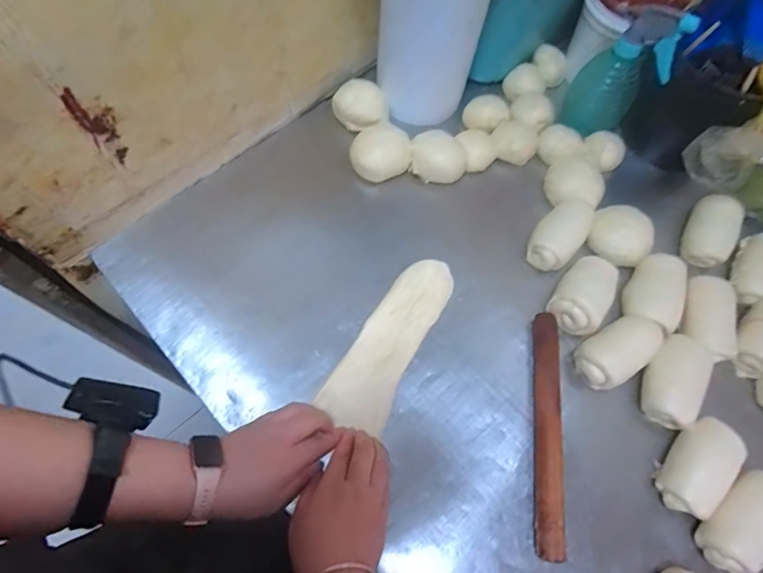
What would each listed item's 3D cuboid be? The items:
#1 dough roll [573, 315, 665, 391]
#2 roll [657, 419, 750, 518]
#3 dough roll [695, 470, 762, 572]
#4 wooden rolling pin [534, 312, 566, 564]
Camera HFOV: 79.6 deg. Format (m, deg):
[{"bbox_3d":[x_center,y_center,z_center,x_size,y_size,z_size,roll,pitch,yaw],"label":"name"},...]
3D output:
[{"bbox_3d":[0.263,0.072,0.510,0.098,0.035,0.055,-30,72,-13],"label":"dough roll"},{"bbox_3d":[0.326,0.186,0.472,0.053,0.039,0.103,37,71,12],"label":"roll"},{"bbox_3d":[0.360,0.231,0.451,0.105,0.035,0.052,-42,75,-17],"label":"dough roll"},{"bbox_3d":[0.173,0.143,0.477,0.021,0.022,0.239,8,64,2],"label":"wooden rolling pin"}]

